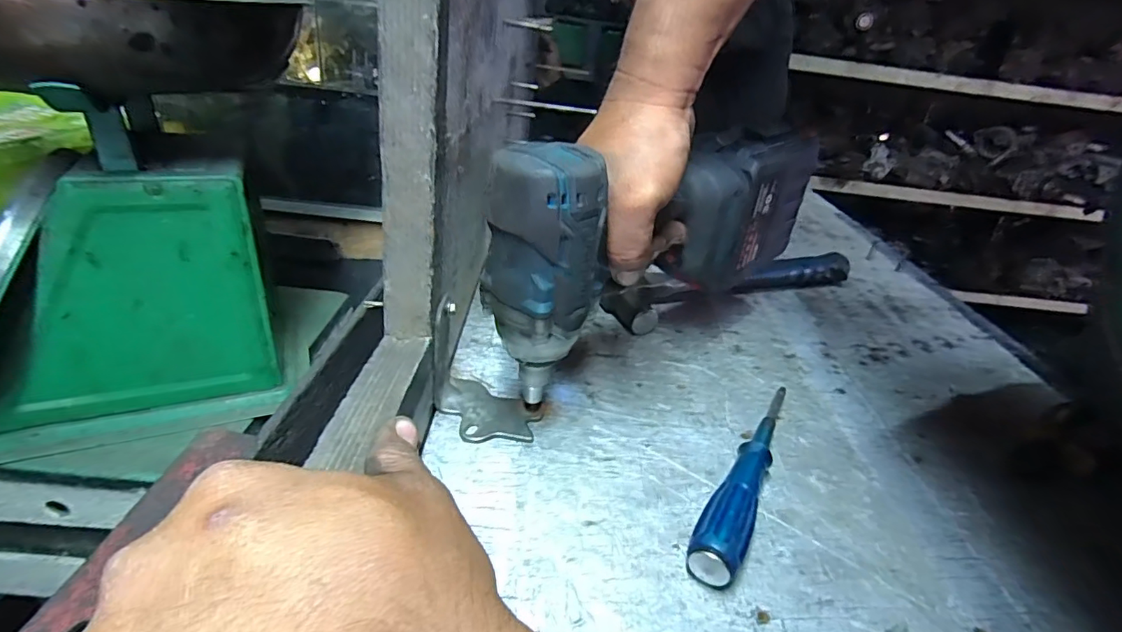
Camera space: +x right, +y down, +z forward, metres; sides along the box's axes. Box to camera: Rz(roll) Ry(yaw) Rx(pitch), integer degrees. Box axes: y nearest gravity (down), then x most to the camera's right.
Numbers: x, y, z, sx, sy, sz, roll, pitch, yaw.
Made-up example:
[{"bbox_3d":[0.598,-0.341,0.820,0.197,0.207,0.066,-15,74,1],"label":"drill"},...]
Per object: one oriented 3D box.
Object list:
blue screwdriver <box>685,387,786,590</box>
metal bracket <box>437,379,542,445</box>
[{"bbox_3d":[0.122,0.094,0.339,0.026,0.024,0.190,21,32,23],"label":"blue screwdriver"},{"bbox_3d":[-0.052,0.066,0.360,0.071,0.011,0.051,14,30,12],"label":"metal bracket"}]

